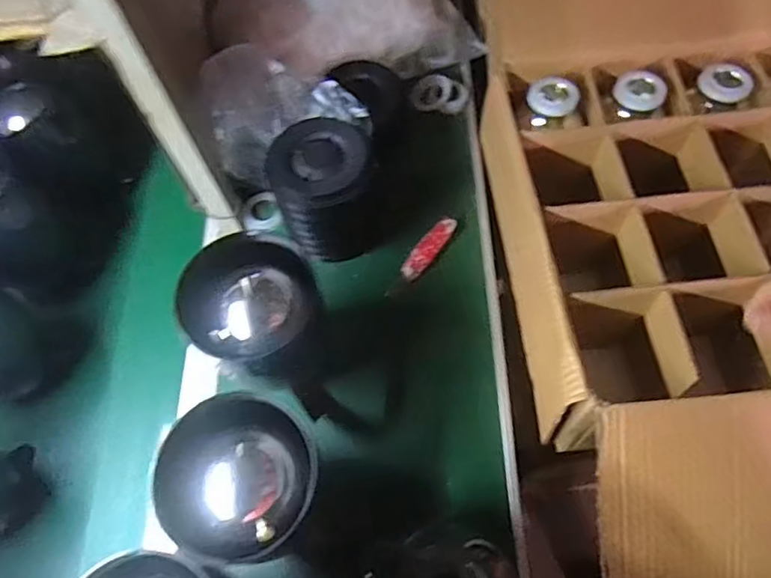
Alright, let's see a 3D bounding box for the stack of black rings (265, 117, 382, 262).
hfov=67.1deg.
[{"bbox_3d":[-0.069,-0.116,0.707,0.120,0.136,0.106,-23,64,-8],"label":"stack of black rings"}]

